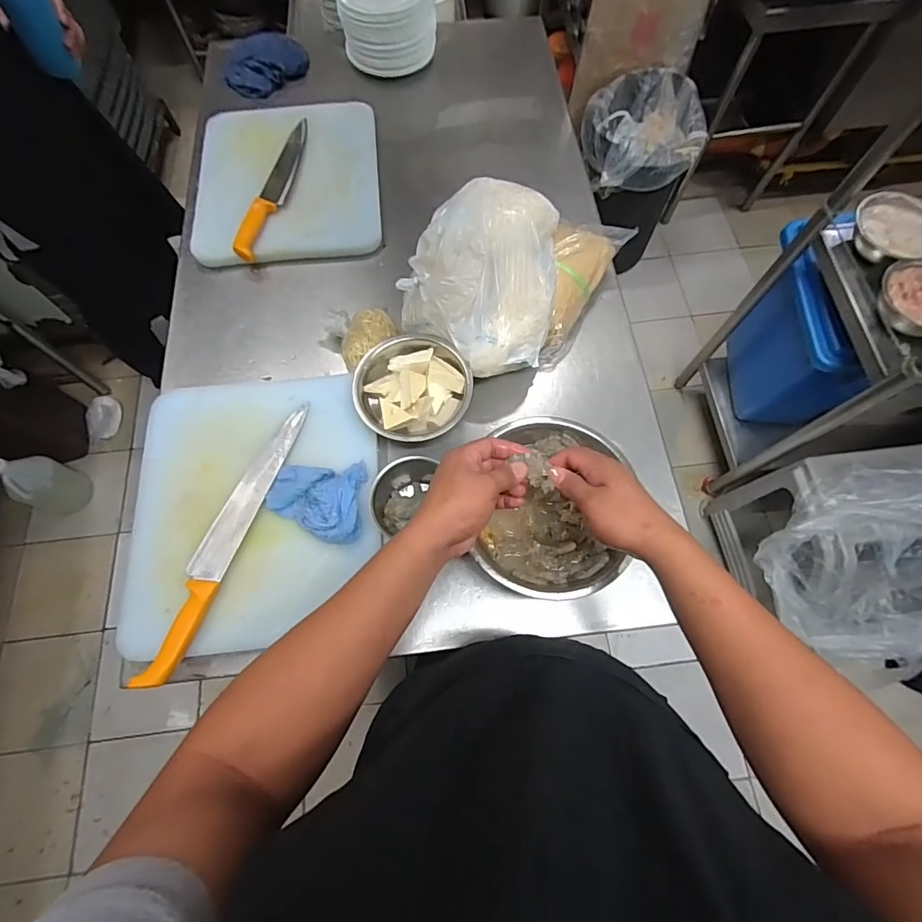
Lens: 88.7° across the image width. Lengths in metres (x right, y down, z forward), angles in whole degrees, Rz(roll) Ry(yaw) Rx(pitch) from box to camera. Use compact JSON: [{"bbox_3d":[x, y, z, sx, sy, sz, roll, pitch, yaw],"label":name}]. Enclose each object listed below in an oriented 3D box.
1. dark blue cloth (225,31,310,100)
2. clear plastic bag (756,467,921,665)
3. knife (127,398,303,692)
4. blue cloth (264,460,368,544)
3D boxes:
[{"bbox_3d":[-0.424,-0.861,1.034,0.188,0.091,0.099,-19,69,-7],"label":"dark blue cloth"},{"bbox_3d":[1.030,0.230,1.075,0.498,0.327,0.407,2,68,1],"label":"clear plastic bag"},{"bbox_3d":[-0.324,0.096,0.652,0.055,0.023,0.407,17,69,7],"label":"knife"},{"bbox_3d":[-0.206,0.058,0.662,0.133,0.027,0.111,2,68,1],"label":"blue cloth"}]

